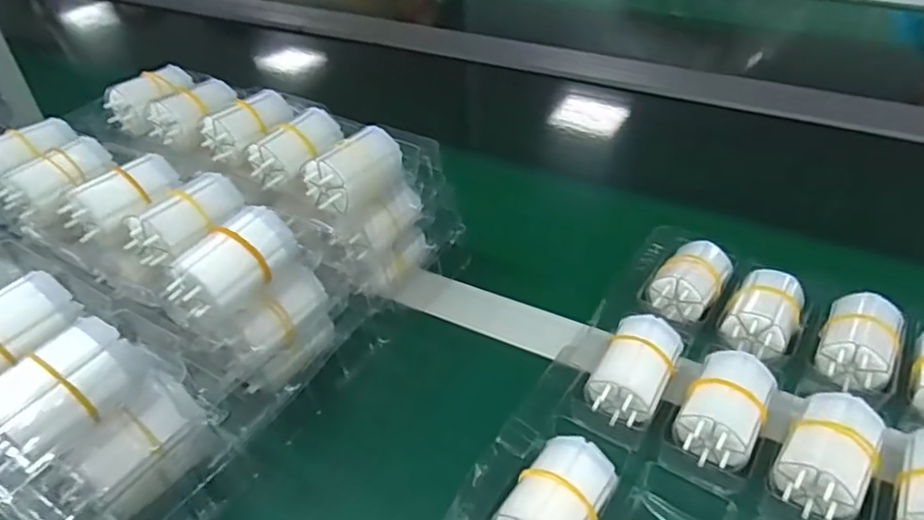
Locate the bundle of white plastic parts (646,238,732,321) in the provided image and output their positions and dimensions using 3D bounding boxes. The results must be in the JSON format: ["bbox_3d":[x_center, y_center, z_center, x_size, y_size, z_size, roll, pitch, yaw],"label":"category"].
[{"bbox_3d":[0.158,0.012,0.426,0.039,0.031,0.058,24,46,29],"label":"bundle of white plastic parts"}]

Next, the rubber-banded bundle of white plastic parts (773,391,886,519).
[{"bbox_3d":[0.186,0.099,0.314,0.039,0.034,0.060,25,47,30],"label":"rubber-banded bundle of white plastic parts"}]

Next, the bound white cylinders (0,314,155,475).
[{"bbox_3d":[-0.164,0.054,0.254,0.026,0.032,0.063,19,44,24],"label":"bound white cylinders"}]

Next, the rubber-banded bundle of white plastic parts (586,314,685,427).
[{"bbox_3d":[0.100,0.062,0.356,0.038,0.029,0.058,22,45,27],"label":"rubber-banded bundle of white plastic parts"}]

